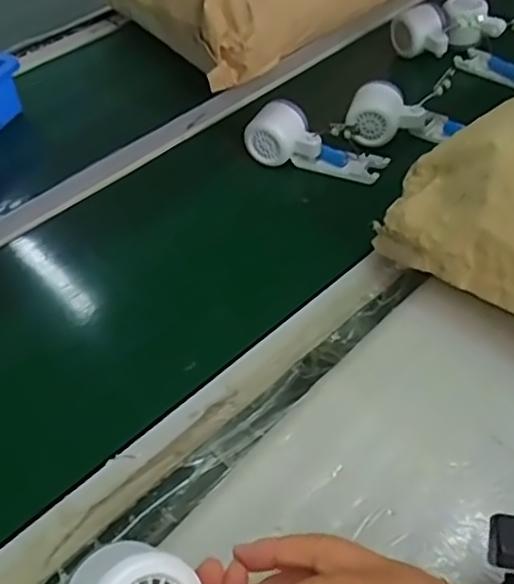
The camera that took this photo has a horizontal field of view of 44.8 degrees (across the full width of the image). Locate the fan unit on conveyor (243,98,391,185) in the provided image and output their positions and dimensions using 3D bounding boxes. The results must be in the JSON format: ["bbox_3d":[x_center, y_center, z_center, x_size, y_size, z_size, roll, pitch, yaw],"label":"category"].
[{"bbox_3d":[0.064,-0.159,0.696,0.154,0.050,0.048,24,52,5],"label":"fan unit on conveyor"}]

